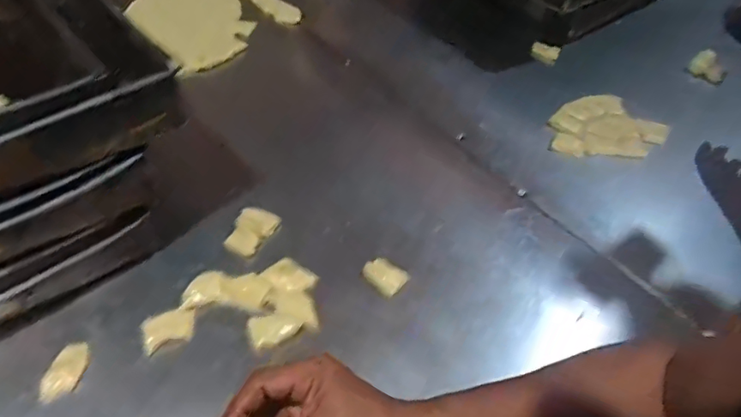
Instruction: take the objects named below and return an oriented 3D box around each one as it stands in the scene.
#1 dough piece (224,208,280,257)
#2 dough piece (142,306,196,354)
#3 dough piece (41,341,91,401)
[{"bbox_3d":[-0.142,0.026,0.654,0.051,0.014,0.061,20,51,11],"label":"dough piece"},{"bbox_3d":[-0.206,0.123,0.567,0.052,0.012,0.033,-16,53,-18],"label":"dough piece"},{"bbox_3d":[-0.291,0.156,0.528,0.027,0.015,0.057,16,51,9],"label":"dough piece"}]

